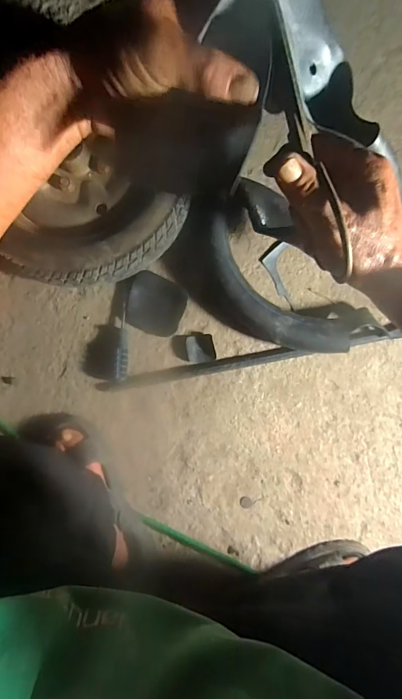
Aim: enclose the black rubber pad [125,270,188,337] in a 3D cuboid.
[{"bbox_3d":[-0.082,-0.081,0.657,0.101,0.015,0.101,21,86,5],"label":"black rubber pad"}]

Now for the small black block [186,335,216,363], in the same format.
[{"bbox_3d":[0.000,-0.001,0.643,0.048,0.013,0.049,-9,83,2],"label":"small black block"}]

